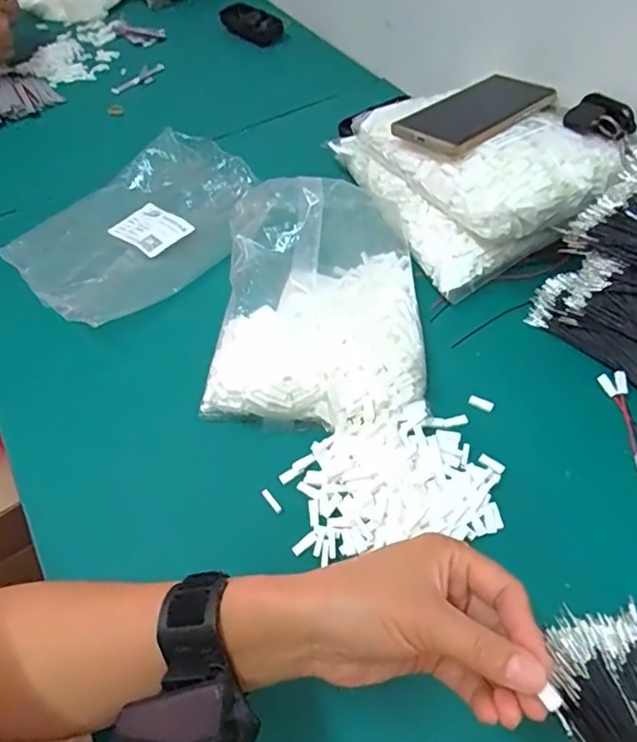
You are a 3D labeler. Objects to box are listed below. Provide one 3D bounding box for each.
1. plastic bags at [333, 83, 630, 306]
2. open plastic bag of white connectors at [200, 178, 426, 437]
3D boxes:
[{"bbox_3d":[0.148,-0.206,0.562,0.177,0.084,0.233,-23,56,-13],"label":"plastic bags"},{"bbox_3d":[0.004,-0.068,0.481,0.164,0.092,0.223,4,55,6],"label":"open plastic bag of white connectors"}]

